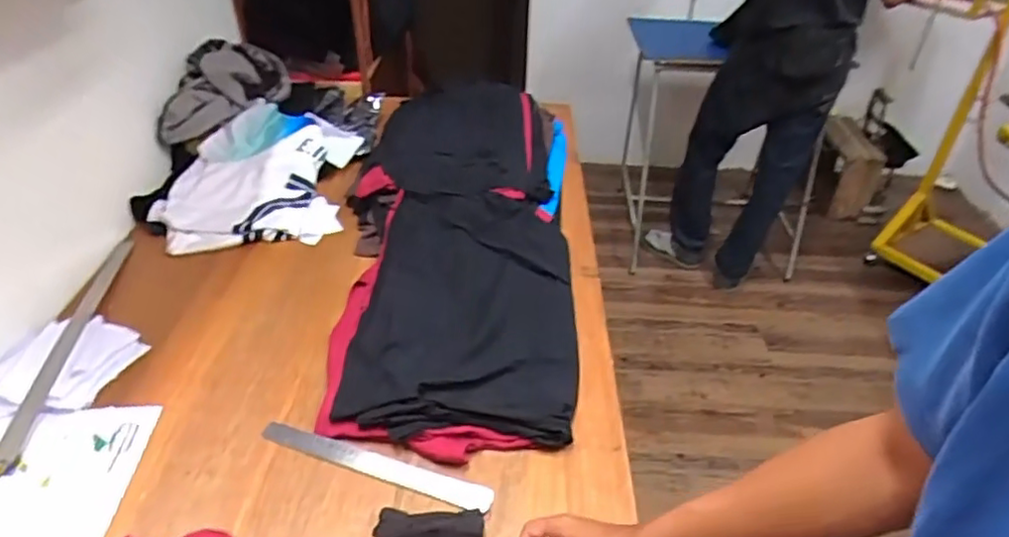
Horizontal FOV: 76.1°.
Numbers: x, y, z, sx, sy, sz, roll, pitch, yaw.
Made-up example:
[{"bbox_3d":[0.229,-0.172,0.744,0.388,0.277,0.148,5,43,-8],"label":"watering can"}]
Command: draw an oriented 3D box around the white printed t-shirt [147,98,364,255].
[{"bbox_3d":[-0.497,-0.194,1.304,0.355,0.120,0.379,-2,36,-6],"label":"white printed t-shirt"}]

